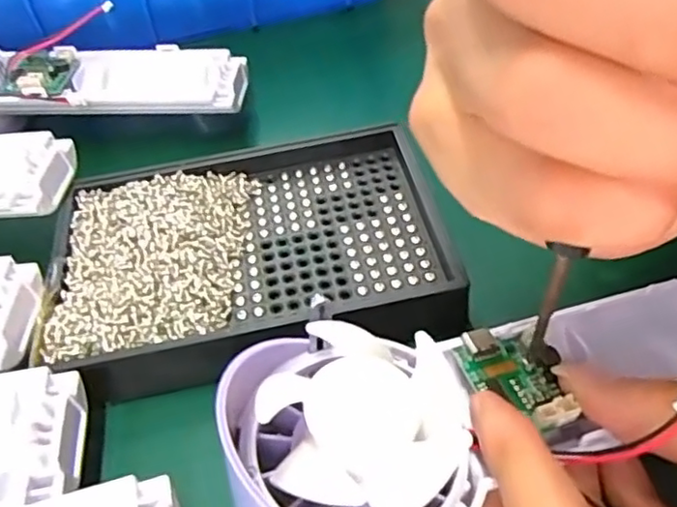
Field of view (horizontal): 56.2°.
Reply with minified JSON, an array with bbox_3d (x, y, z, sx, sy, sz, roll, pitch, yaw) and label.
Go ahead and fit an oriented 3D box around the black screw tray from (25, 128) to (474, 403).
[{"bbox_3d":[-0.031,0.000,0.229,0.137,0.019,0.098,-10,48,-2],"label":"black screw tray"}]

